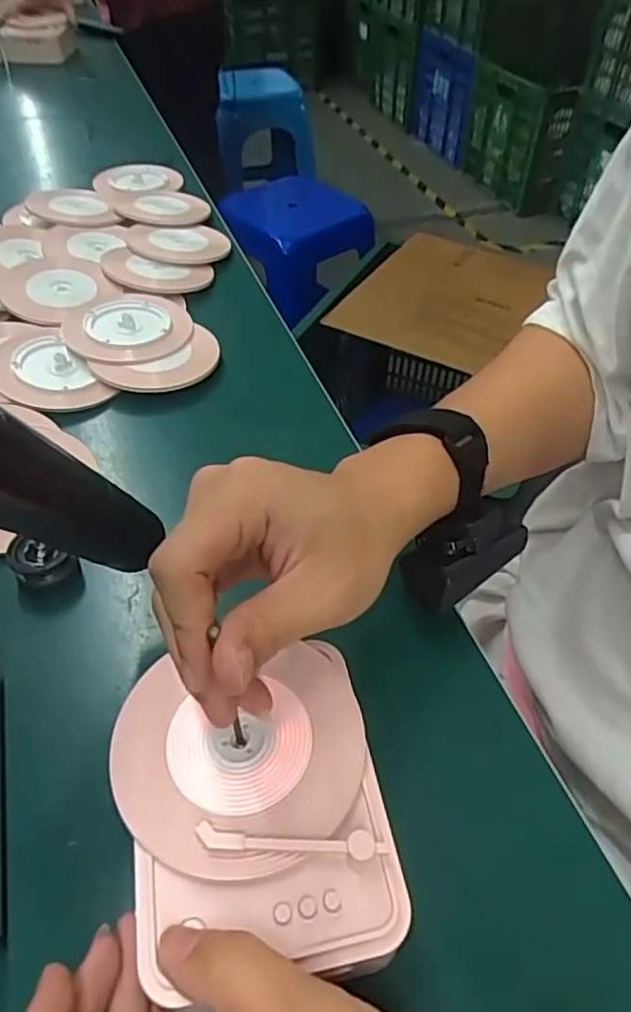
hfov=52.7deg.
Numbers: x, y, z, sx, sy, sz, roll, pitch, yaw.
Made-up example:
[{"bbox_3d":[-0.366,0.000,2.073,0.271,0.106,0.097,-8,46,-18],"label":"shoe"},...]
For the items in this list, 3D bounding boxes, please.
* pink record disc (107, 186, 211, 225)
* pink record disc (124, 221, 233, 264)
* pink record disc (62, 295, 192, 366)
[{"bbox_3d":[-0.171,-0.332,0.701,0.108,0.008,0.109,4,44,-4],"label":"pink record disc"},{"bbox_3d":[-0.138,-0.267,0.642,0.097,0.011,0.089,1,48,-1],"label":"pink record disc"},{"bbox_3d":[-0.156,-0.151,0.528,0.099,0.013,0.095,1,48,-1],"label":"pink record disc"}]

